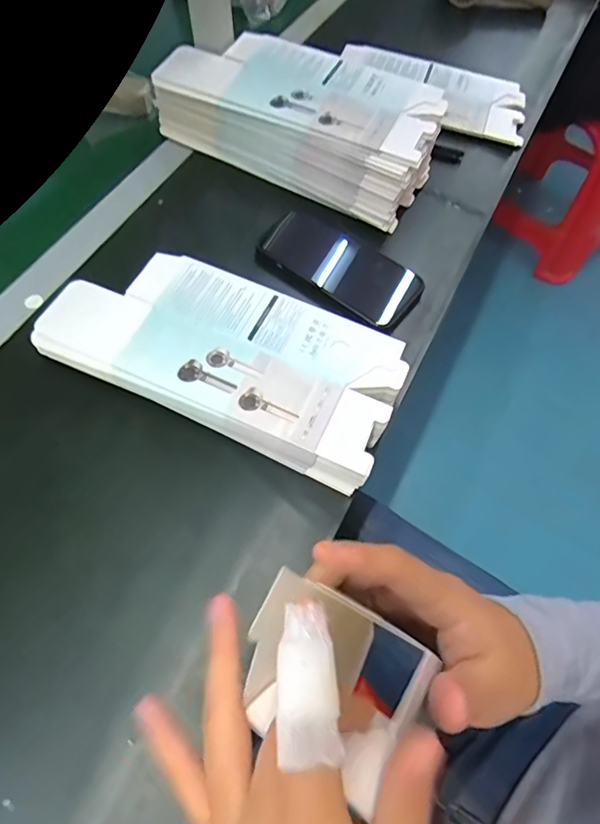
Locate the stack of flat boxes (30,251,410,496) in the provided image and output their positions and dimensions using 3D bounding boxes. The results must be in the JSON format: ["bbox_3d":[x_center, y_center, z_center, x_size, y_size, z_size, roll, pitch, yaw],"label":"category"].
[{"bbox_3d":[-0.059,-0.046,0.397,0.273,0.038,0.128,21,62,10],"label":"stack of flat boxes"}]

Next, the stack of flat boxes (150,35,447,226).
[{"bbox_3d":[0.004,-0.305,0.519,0.269,0.072,0.137,26,63,12],"label":"stack of flat boxes"}]

